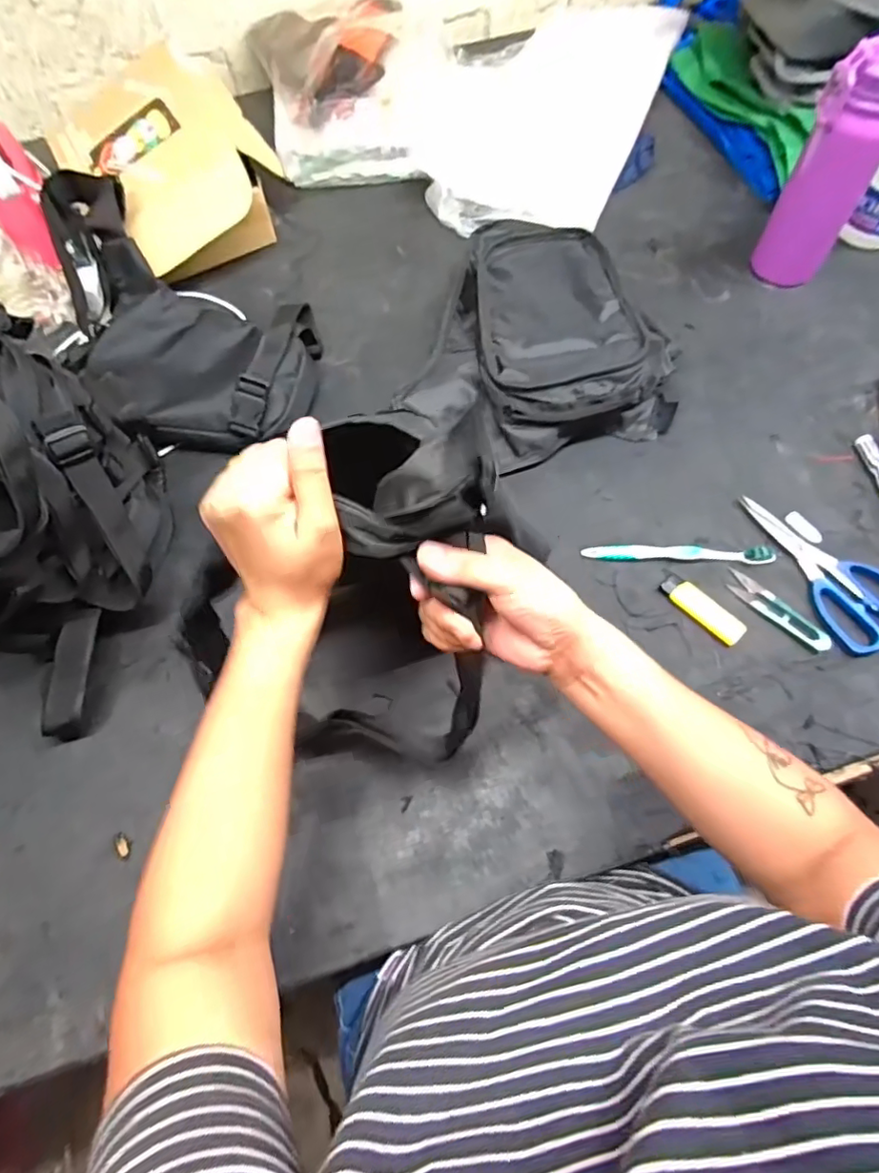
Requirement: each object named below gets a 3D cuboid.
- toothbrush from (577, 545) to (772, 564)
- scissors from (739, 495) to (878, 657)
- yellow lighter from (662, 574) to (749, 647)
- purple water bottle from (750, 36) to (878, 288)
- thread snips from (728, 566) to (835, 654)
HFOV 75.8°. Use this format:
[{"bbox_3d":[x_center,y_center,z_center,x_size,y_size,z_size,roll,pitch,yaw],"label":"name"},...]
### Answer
[{"bbox_3d":[0.232,-0.033,0.546,0.179,0.012,0.015,1,66,3],"label":"toothbrush"},{"bbox_3d":[0.370,-0.027,0.531,0.091,0.011,0.176,-21,66,-7],"label":"scissors"},{"bbox_3d":[0.242,0.020,0.520,0.022,0.016,0.080,-40,70,-14],"label":"yellow lighter"},{"bbox_3d":[0.418,-0.442,0.599,0.068,0.228,0.065,-1,65,2],"label":"purple water bottle"},{"bbox_3d":[0.312,0.022,0.522,0.024,0.010,0.102,-40,70,-14],"label":"thread snips"}]

